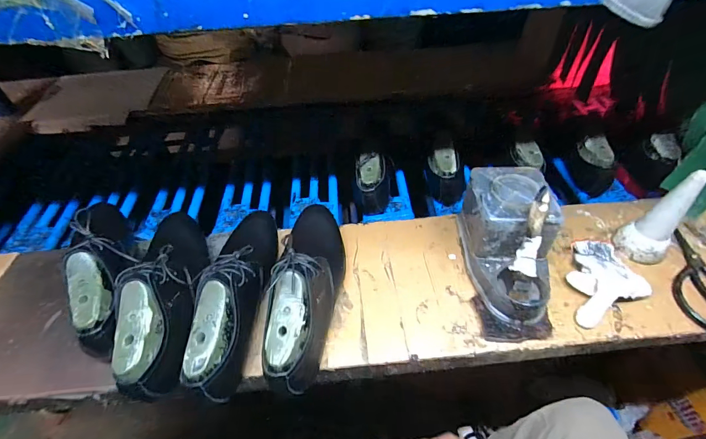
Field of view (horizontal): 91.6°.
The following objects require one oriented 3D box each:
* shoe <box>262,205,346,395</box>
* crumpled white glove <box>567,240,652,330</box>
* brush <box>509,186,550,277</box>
[{"bbox_3d":[-0.058,0.083,0.464,0.087,0.102,0.267,-3,47,0],"label":"shoe"},{"bbox_3d":[0.357,0.086,0.484,0.096,0.027,0.134,5,48,8],"label":"crumpled white glove"},{"bbox_3d":[0.225,0.016,0.427,0.030,0.110,0.013,9,13,11],"label":"brush"}]

